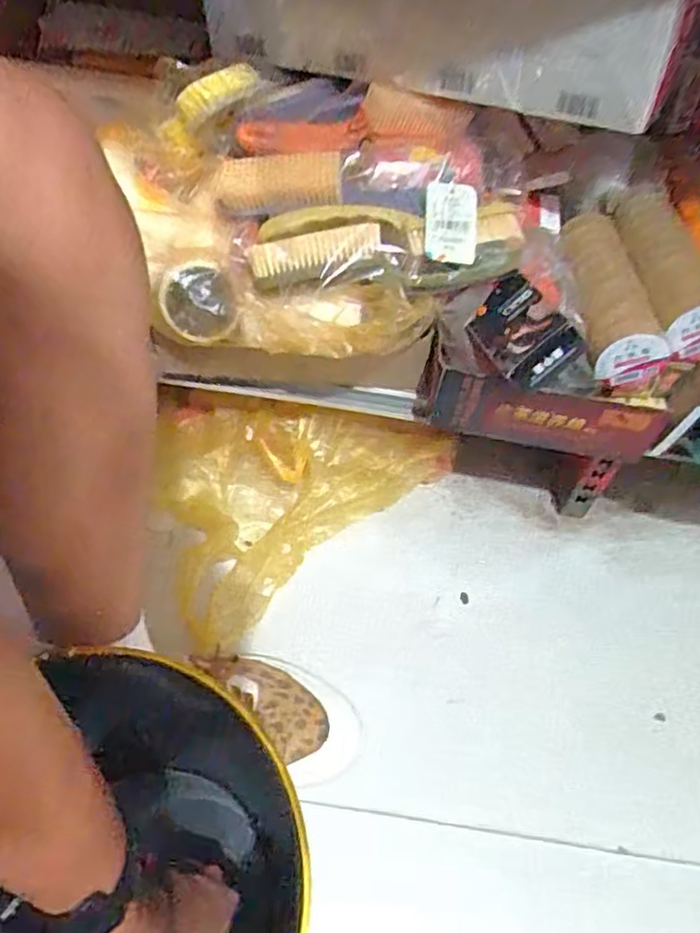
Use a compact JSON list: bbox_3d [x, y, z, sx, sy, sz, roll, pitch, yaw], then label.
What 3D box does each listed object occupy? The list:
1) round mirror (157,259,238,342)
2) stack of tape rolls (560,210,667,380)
[{"bbox_3d":[-0.118,-0.127,0.524,0.063,0.060,0.017,15,34,5],"label":"round mirror"},{"bbox_3d":[0.220,-0.157,0.577,0.056,0.064,0.164,-2,56,-7],"label":"stack of tape rolls"}]

